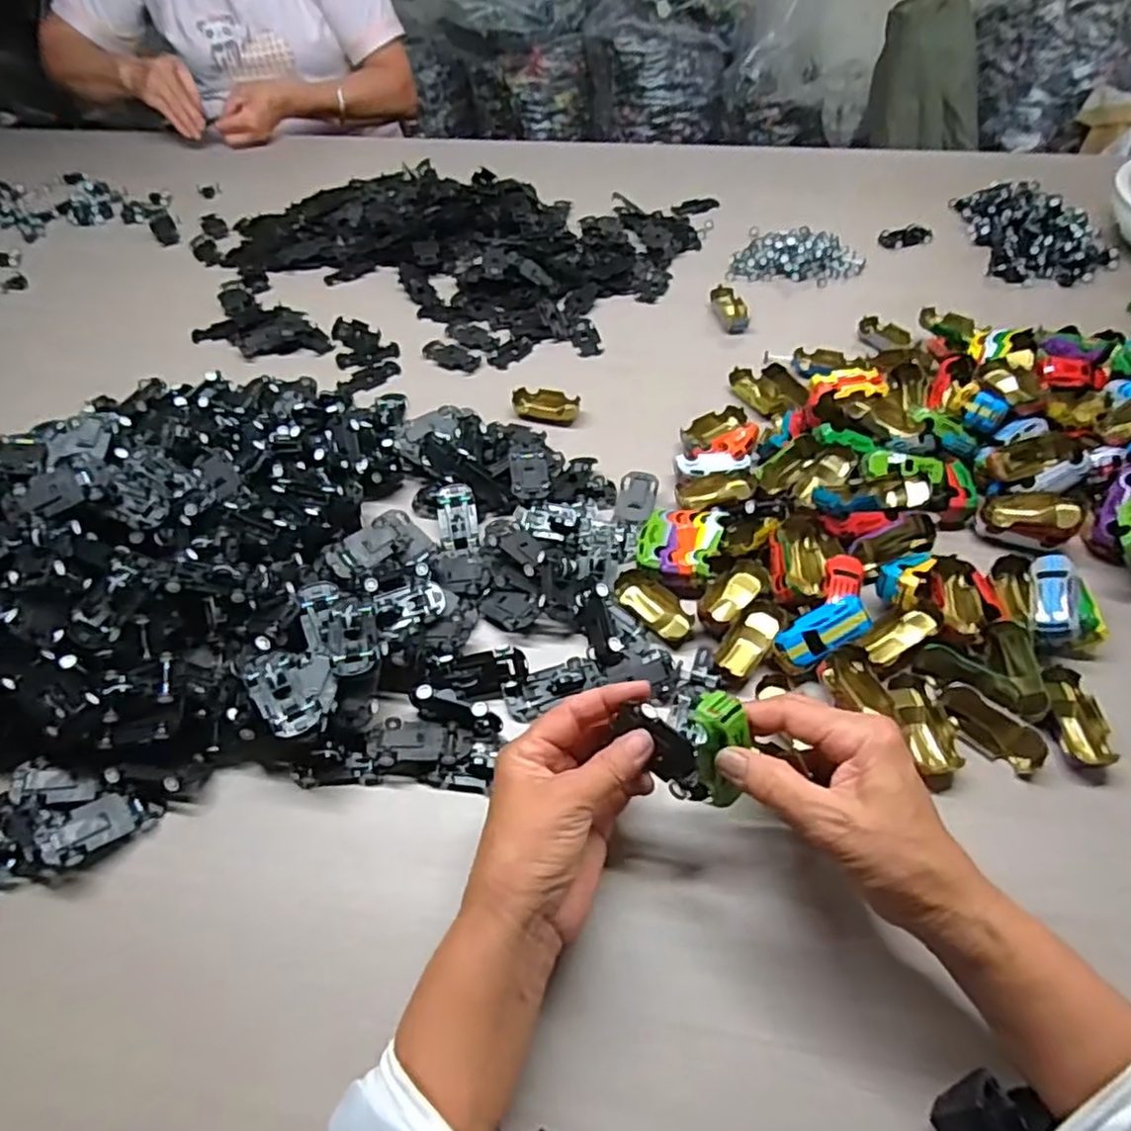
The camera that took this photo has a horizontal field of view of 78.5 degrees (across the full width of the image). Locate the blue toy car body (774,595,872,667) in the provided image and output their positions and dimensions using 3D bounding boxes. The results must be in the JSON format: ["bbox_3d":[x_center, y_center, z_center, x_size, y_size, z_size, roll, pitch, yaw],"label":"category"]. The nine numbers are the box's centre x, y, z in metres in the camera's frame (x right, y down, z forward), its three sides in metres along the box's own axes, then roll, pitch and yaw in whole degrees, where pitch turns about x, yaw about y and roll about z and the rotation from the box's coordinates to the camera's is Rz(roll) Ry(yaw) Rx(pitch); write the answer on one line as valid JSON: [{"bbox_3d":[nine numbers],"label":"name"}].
[{"bbox_3d":[0.173,0.044,0.466,0.062,0.011,0.030,-30,54,7],"label":"blue toy car body"}]

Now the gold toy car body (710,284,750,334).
[{"bbox_3d":[0.177,-0.276,0.746,0.032,0.018,0.057,-7,52,-3],"label":"gold toy car body"}]

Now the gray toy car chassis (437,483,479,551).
[{"bbox_3d":[-0.089,-0.040,0.572,0.031,0.013,0.065,-11,53,-6],"label":"gray toy car chassis"}]

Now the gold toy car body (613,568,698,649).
[{"bbox_3d":[0.064,0.032,0.511,0.030,0.022,0.065,-35,58,-22],"label":"gold toy car body"}]

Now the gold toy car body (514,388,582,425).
[{"bbox_3d":[-0.019,-0.152,0.663,0.063,0.017,0.030,11,54,11],"label":"gold toy car body"}]

